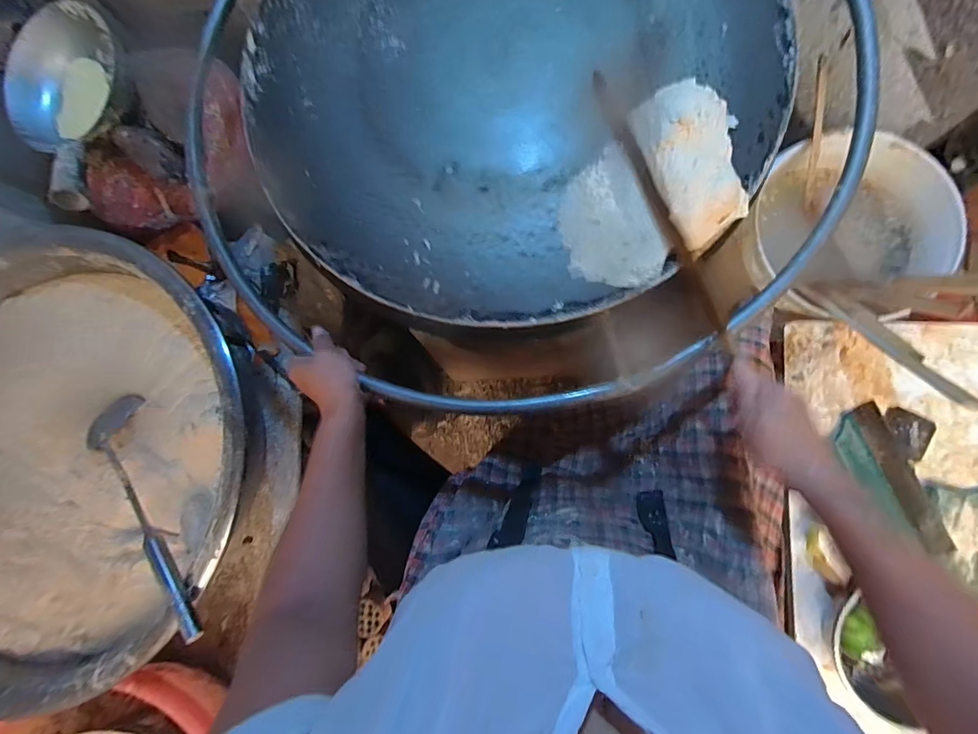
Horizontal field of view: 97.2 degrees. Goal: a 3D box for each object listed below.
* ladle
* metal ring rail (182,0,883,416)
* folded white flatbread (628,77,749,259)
[{"bbox_3d":[-0.432,0.174,0.550,0.076,0.041,0.362,-42,67,-1],"label":"ladle"},{"bbox_3d":[0.007,-0.382,0.532,0.830,0.055,0.876,-1,82,6],"label":"metal ring rail"},{"bbox_3d":[0.213,-0.208,0.441,0.098,0.054,0.163,-13,81,4],"label":"folded white flatbread"}]

